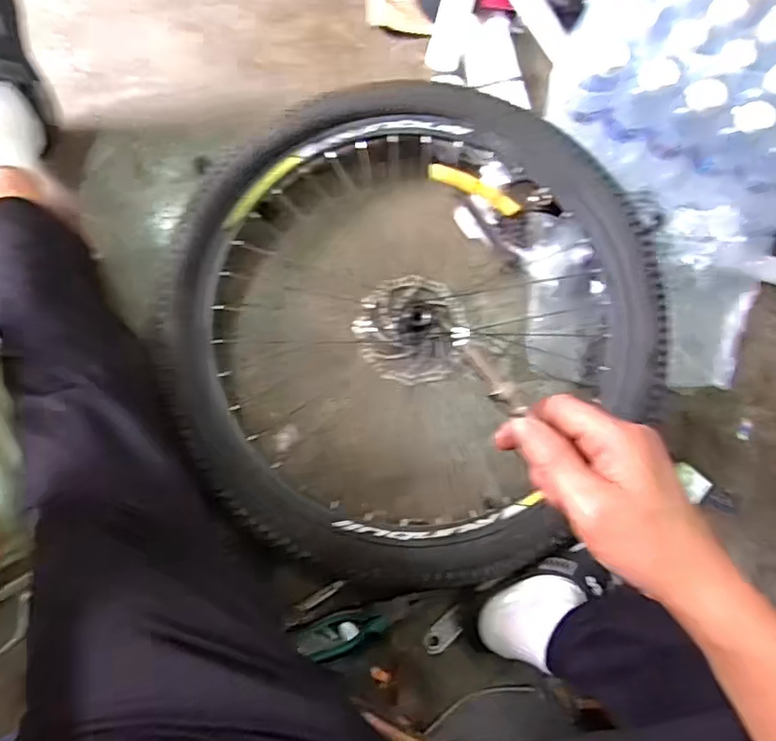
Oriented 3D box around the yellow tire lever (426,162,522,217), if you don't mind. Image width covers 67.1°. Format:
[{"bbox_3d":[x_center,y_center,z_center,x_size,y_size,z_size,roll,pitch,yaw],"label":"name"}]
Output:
[{"bbox_3d":[0.118,-0.249,0.798,0.135,0.015,0.024,27,81,0],"label":"yellow tire lever"}]

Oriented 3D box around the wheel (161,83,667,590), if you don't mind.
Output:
[{"bbox_3d":[0.037,-0.049,0.780,0.596,0.123,0.587,1,81,-4],"label":"wheel"}]

